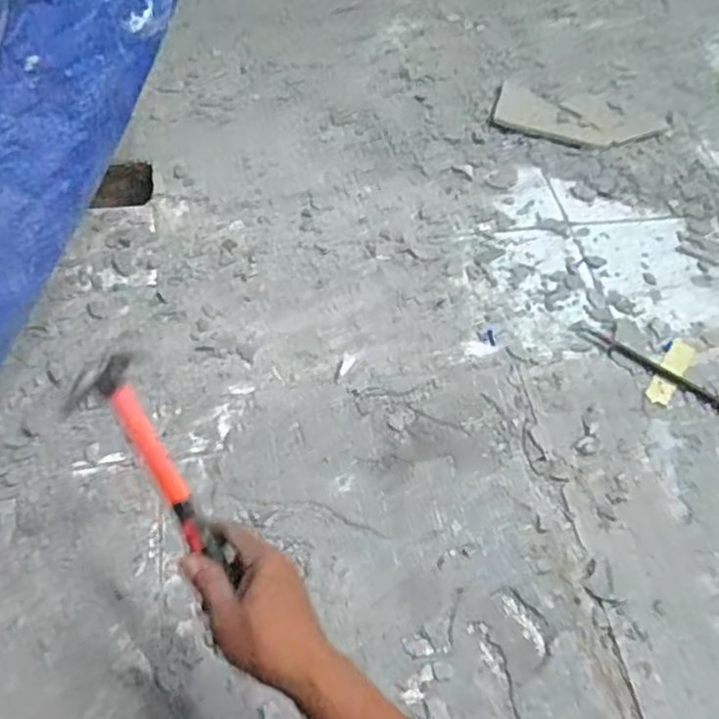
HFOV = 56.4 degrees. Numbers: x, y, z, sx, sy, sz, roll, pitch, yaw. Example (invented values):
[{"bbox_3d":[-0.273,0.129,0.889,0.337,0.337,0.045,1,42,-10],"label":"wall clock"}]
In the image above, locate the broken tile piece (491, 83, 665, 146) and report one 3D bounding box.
[{"bbox_3d":[0.356,-0.396,1.109,0.264,0.023,0.133,21,57,10],"label":"broken tile piece"}]

